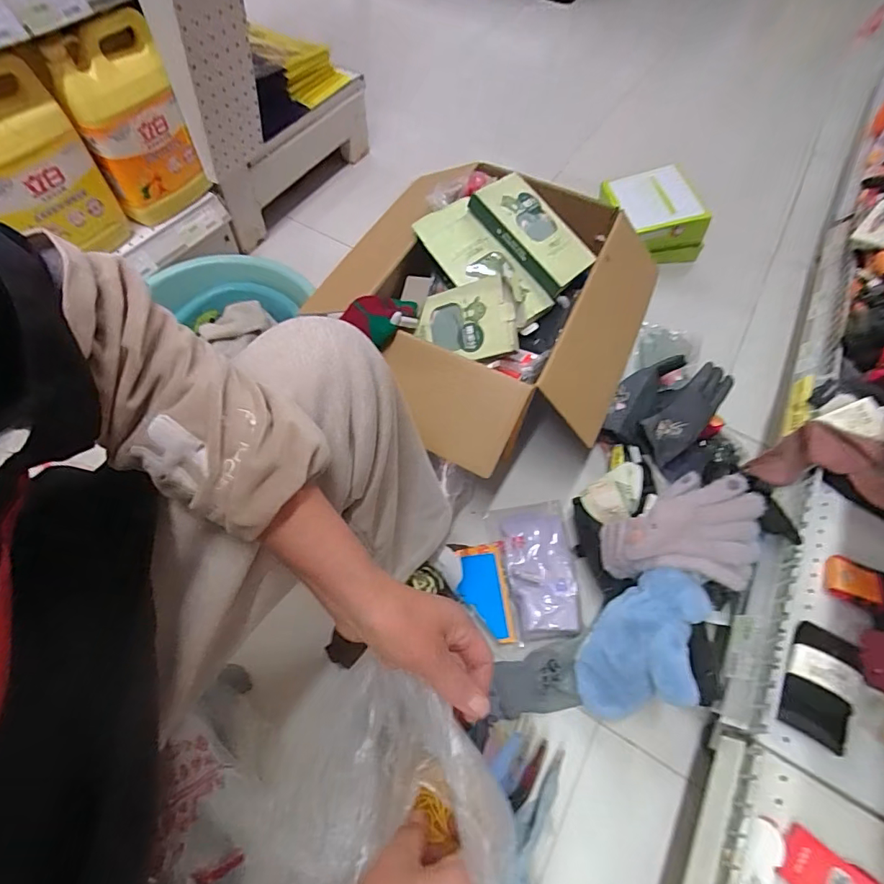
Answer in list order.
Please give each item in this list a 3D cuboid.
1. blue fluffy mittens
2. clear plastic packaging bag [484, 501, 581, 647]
[{"bbox_3d":[0.262,0.267,0.621,0.141,0.056,0.213,12,80,41],"label":"blue fluffy mittens"},{"bbox_3d":[0.152,0.194,0.749,0.127,0.037,0.216,-6,61,-7],"label":"clear plastic packaging bag"}]

